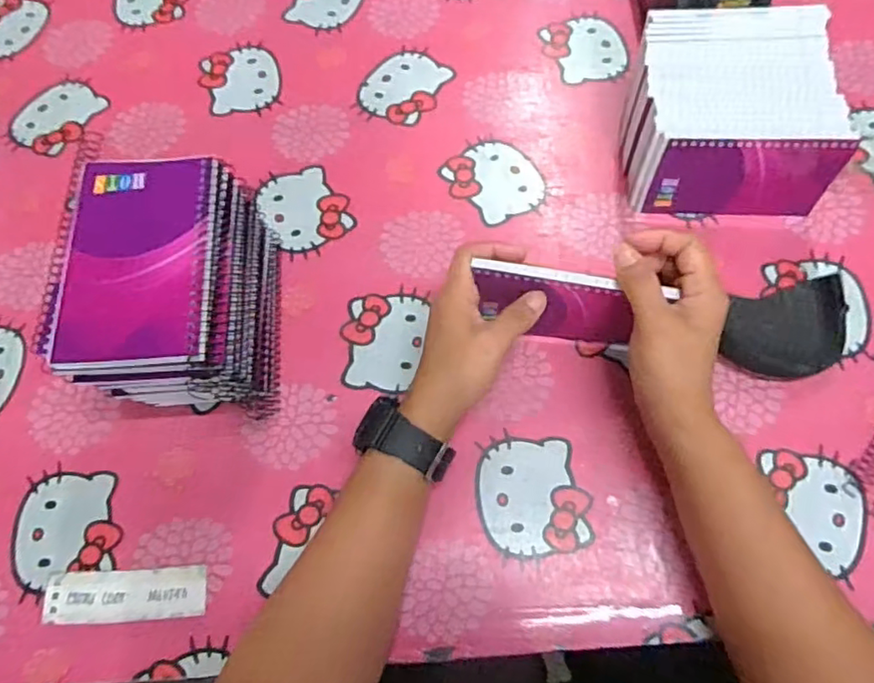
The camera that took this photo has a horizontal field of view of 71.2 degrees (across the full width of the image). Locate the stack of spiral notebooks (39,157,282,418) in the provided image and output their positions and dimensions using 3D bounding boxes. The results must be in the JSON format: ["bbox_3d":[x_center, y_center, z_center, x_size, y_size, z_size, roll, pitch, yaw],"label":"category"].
[{"bbox_3d":[-0.170,-0.030,0.413,0.094,0.131,0.138,-6,69,0],"label":"stack of spiral notebooks"}]

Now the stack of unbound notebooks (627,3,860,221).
[{"bbox_3d":[0.221,-0.176,0.477,0.149,0.083,0.138,-1,69,2],"label":"stack of unbound notebooks"}]

